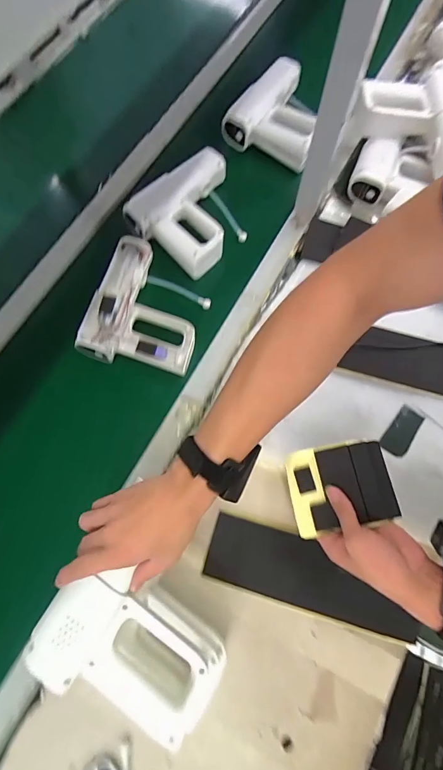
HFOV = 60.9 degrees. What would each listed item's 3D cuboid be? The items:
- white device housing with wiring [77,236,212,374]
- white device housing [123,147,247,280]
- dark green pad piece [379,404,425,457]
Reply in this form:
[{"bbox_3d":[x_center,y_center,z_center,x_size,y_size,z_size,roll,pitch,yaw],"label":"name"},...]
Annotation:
[{"bbox_3d":[-0.124,-0.133,0.644,0.186,0.047,0.222,17,73,4],"label":"white device housing with wiring"},{"bbox_3d":[-0.036,-0.324,0.701,0.184,0.055,0.214,42,76,11],"label":"white device housing"},{"bbox_3d":[0.291,0.075,0.606,0.042,0.008,0.080,37,75,10],"label":"dark green pad piece"}]

